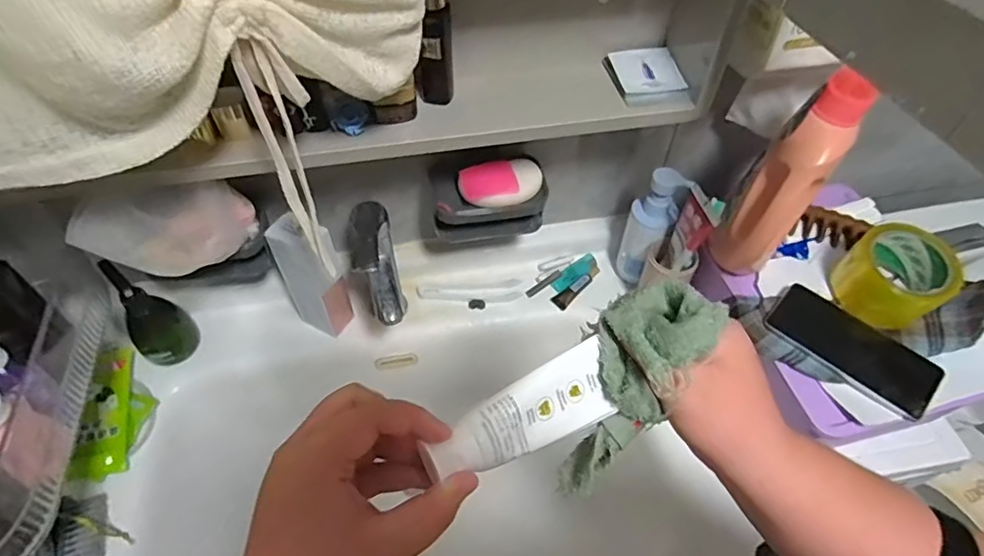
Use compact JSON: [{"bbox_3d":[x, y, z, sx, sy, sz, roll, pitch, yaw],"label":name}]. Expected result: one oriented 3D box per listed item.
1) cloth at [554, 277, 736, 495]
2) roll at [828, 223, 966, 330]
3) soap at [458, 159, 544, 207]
[{"bbox_3d":[0.071,0.063,0.304,0.053,0.133,0.032,31,18,21],"label":"cloth"},{"bbox_3d":[0.442,-0.002,0.606,0.101,0.065,0.101,0,53,0],"label":"roll"},{"bbox_3d":[0.011,-0.105,0.628,0.093,0.026,0.056,-18,75,-11],"label":"soap"}]

